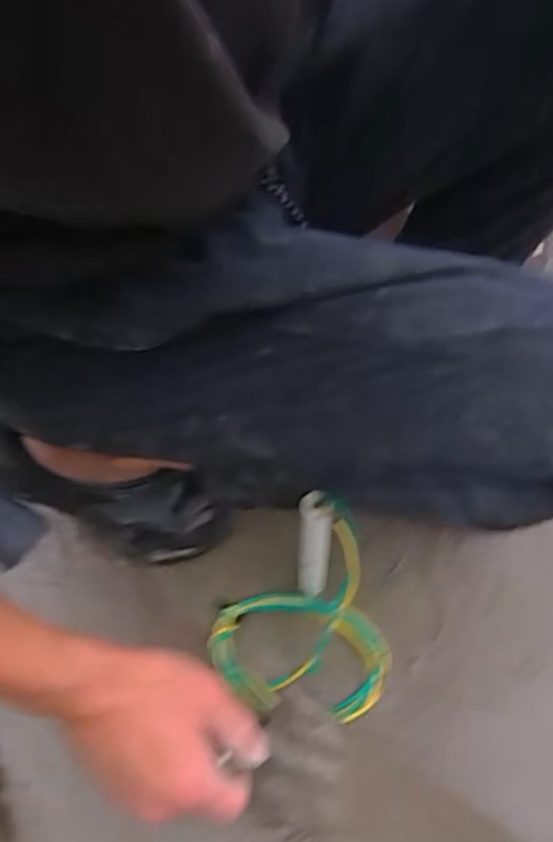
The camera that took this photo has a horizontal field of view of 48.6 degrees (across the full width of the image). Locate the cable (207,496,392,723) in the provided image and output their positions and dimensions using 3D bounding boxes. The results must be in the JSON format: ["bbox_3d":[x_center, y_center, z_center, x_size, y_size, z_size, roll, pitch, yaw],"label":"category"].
[{"bbox_3d":[0.020,0.154,0.475,0.142,0.163,0.122,-13,51,-10],"label":"cable"}]

